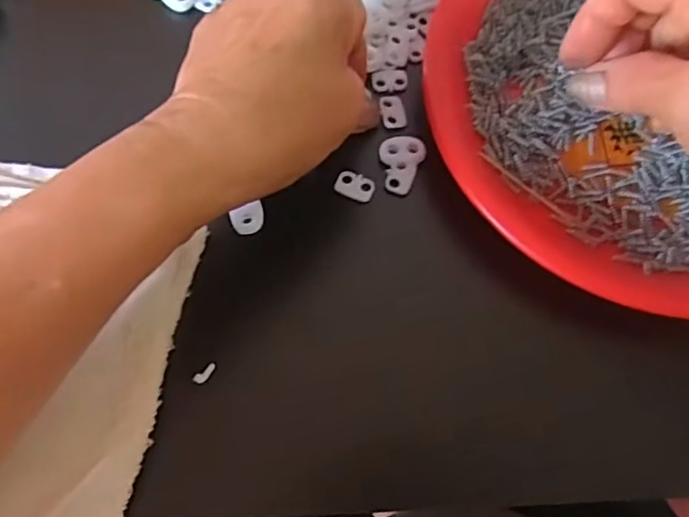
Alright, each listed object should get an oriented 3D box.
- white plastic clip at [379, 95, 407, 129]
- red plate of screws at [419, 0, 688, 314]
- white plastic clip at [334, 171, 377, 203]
[{"bbox_3d":[0.025,-0.076,0.319,0.013,0.004,0.020,-9,68,-3],"label":"white plastic clip"},{"bbox_3d":[0.150,-0.086,0.306,0.206,0.026,0.222,0,67,0],"label":"red plate of screws"},{"bbox_3d":[0.005,-0.035,0.301,0.019,0.004,0.013,18,69,7],"label":"white plastic clip"}]

